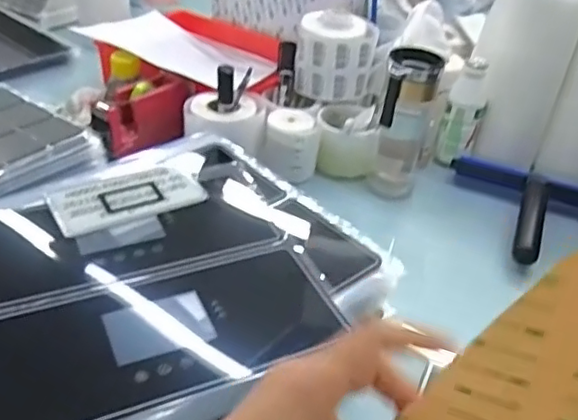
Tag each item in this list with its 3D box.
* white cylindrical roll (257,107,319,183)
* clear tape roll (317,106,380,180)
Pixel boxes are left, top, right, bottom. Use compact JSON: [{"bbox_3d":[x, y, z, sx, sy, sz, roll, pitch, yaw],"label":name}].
[{"bbox_3d":[0.002,-0.081,0.792,0.072,0.069,0.070,7,37,2],"label":"white cylindrical roll"},{"bbox_3d":[0.075,-0.096,0.830,0.078,0.071,0.082,4,37,-2],"label":"clear tape roll"}]

